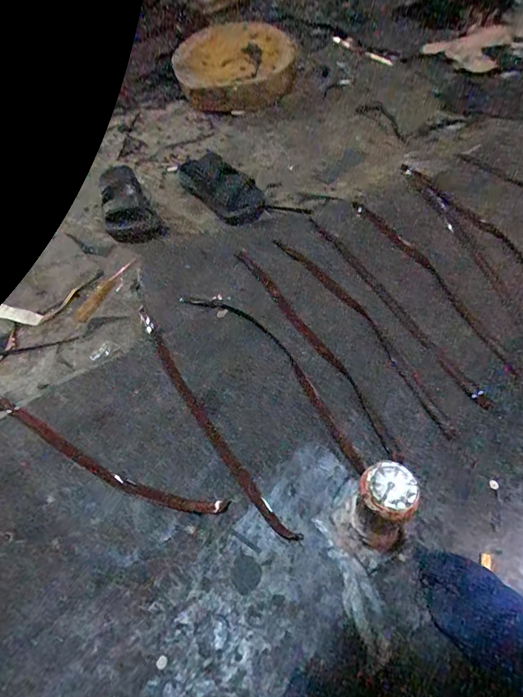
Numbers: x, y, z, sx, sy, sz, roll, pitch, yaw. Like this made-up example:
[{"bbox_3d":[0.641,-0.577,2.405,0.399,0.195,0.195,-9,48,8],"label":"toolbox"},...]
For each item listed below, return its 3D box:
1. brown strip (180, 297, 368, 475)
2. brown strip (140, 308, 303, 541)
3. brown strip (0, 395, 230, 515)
[{"bbox_3d":[0.018,0.018,0.674,0.062,0.020,0.440,-36,58,-20],"label":"brown strip"},{"bbox_3d":[-0.092,0.091,0.630,0.035,0.008,0.451,-30,57,-17],"label":"brown strip"},{"bbox_3d":[-0.262,0.142,0.600,0.462,0.007,0.043,19,57,18],"label":"brown strip"}]

